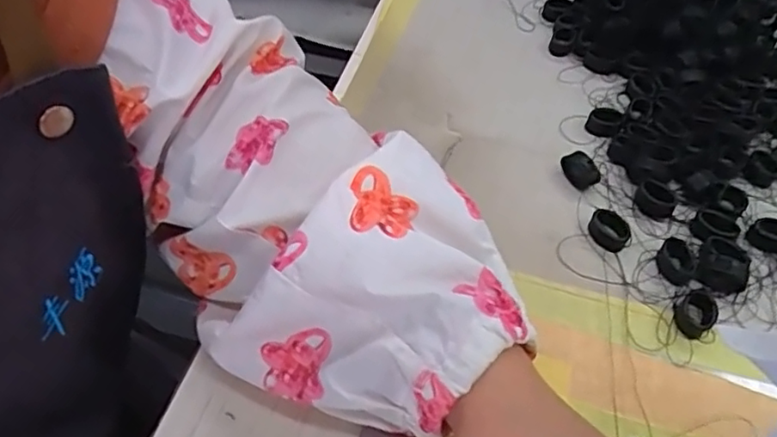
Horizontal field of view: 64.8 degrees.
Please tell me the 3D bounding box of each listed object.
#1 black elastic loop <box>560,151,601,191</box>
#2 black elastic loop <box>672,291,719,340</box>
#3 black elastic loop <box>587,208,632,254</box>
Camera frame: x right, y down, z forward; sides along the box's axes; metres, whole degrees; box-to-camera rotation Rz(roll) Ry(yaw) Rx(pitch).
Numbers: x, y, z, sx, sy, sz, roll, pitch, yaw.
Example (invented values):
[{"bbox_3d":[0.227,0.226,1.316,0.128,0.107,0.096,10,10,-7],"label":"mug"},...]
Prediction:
[{"bbox_3d":[0.100,-0.026,0.320,0.009,0.015,0.021,-27,56,-20],"label":"black elastic loop"},{"bbox_3d":[0.138,0.042,0.274,0.023,0.006,0.017,-33,58,-24],"label":"black elastic loop"},{"bbox_3d":[0.108,0.006,0.300,0.019,0.008,0.018,22,54,17],"label":"black elastic loop"}]

